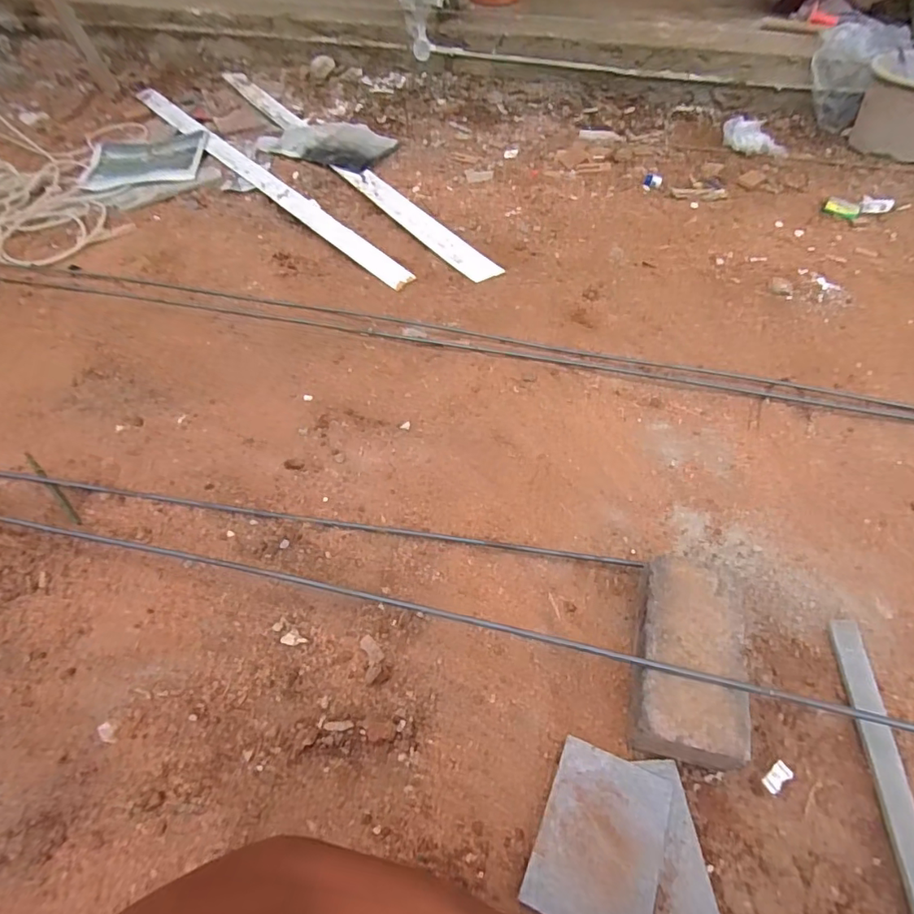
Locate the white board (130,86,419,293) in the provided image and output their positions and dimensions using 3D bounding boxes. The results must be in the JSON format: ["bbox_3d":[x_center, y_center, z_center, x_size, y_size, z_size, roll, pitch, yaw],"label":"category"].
[{"bbox_3d":[-0.622,-0.855,1.523,0.092,0.024,1.573,-37,60,-21],"label":"white board"}]

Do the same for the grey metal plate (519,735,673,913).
[{"bbox_3d":[0.141,0.372,0.505,0.112,0.006,0.153,17,50,19],"label":"grey metal plate"}]

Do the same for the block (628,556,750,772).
[{"bbox_3d":[0.255,0.226,0.587,0.113,0.078,0.207,10,52,11],"label":"block"}]

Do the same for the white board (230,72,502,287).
[{"bbox_3d":[-0.361,-0.887,1.520,0.083,0.021,1.482,-30,60,-23],"label":"white board"}]

